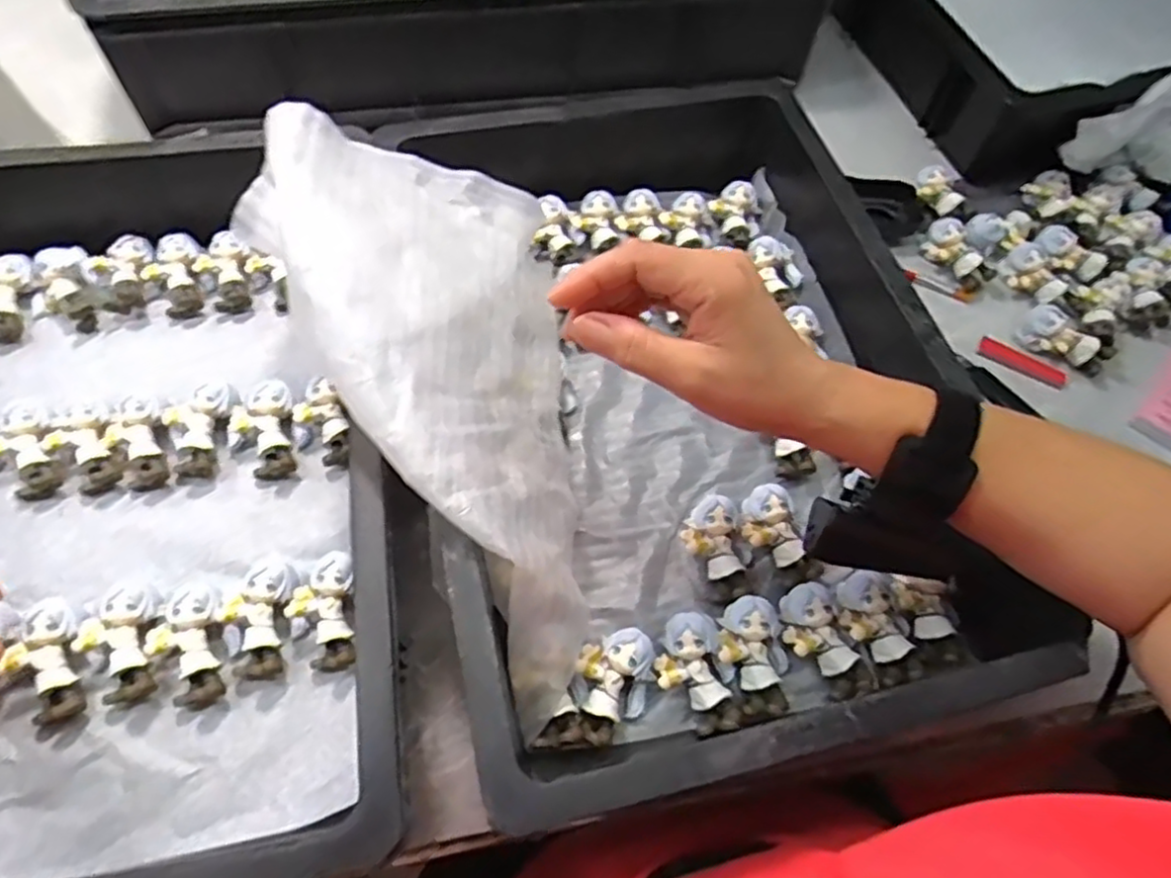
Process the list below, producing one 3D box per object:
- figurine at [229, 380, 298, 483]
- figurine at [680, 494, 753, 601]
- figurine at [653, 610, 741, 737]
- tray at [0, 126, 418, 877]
[{"bbox_3d":[-0.209,-0.008,0.459,0.040,0.027,0.066,-6,62,-7],"label":"figurine"},{"bbox_3d":[0.080,0.067,0.443,0.038,0.027,0.067,-2,62,-4],"label":"figurine"},{"bbox_3d":[0.062,0.132,0.398,0.041,0.029,0.064,-9,62,-8],"label":"figurine"},{"bbox_3d":[-0.281,0.021,0.410,0.324,0.095,0.453,-10,62,-8],"label":"tray"}]

